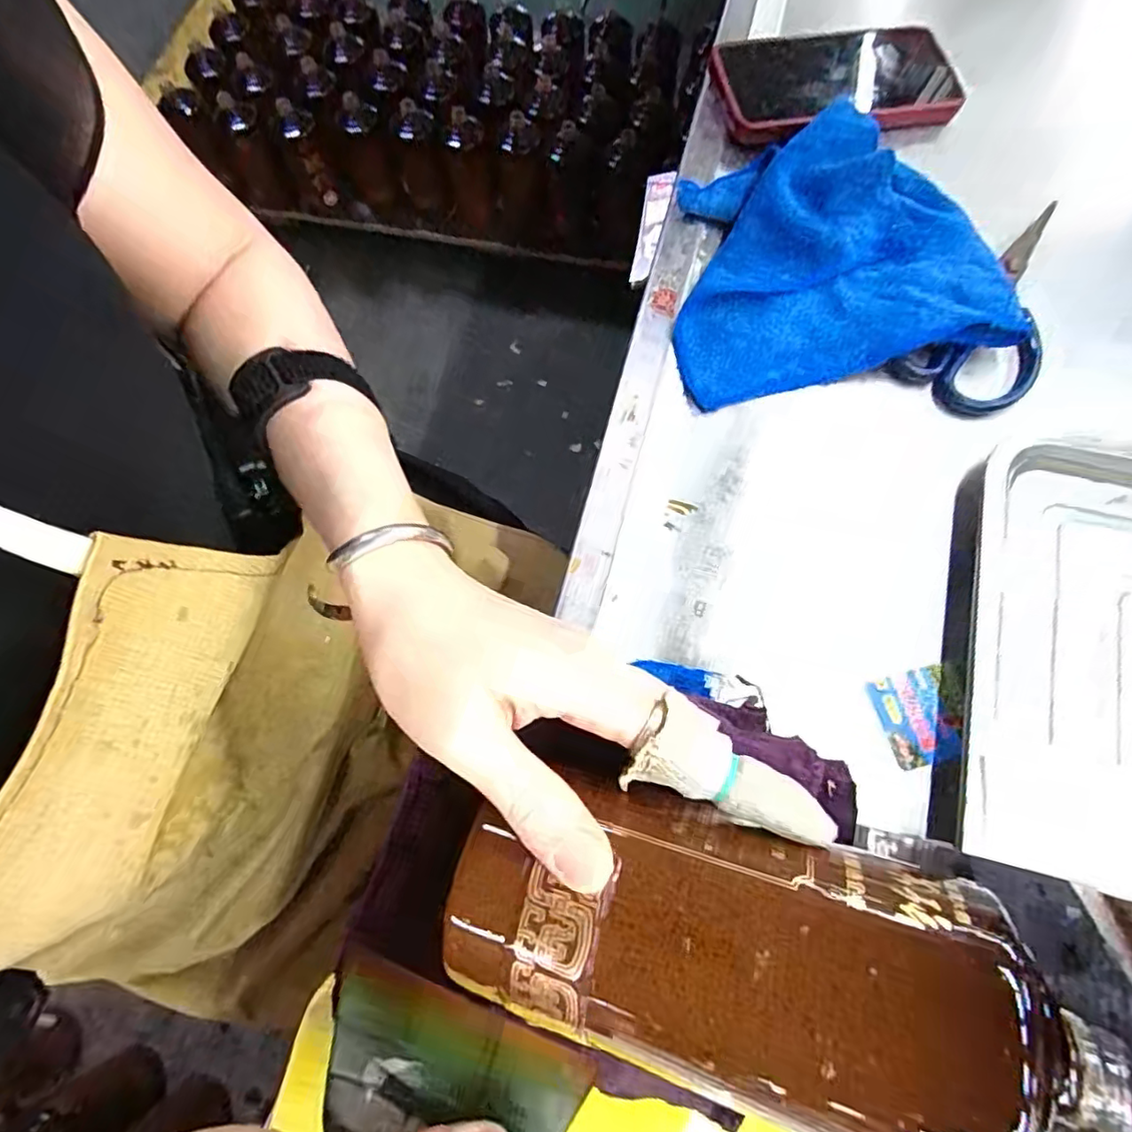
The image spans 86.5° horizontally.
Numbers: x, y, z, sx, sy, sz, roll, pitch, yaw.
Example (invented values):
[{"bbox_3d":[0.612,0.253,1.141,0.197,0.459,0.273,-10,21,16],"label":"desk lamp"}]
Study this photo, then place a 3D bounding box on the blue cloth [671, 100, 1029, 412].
[{"bbox_3d":[0.152,-0.193,0.366,0.190,0.025,0.166,-11,73,-2],"label":"blue cloth"}]

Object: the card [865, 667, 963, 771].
[{"bbox_3d":[0.181,0.077,0.304,0.045,0.004,0.045,-11,73,-2],"label":"card"}]

